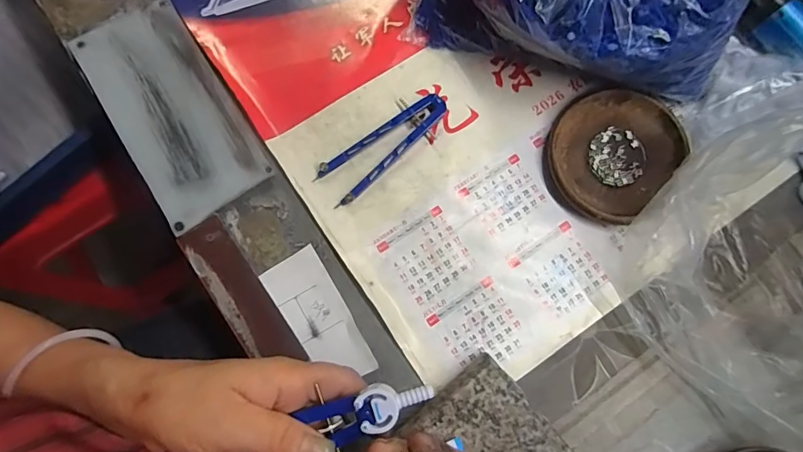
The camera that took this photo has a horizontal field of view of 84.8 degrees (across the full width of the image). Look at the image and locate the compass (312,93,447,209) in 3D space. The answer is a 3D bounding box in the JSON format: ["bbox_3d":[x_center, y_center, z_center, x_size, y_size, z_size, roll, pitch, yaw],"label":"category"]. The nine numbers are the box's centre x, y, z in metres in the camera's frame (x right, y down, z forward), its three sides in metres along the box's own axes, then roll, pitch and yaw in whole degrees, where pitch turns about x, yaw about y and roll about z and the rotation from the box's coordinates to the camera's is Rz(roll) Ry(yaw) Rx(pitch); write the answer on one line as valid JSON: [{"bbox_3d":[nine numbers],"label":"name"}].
[{"bbox_3d":[-0.015,-0.069,0.372,0.126,0.011,0.040,-41,82,-9],"label":"compass"}]

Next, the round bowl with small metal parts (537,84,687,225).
[{"bbox_3d":[0.175,-0.061,0.370,0.114,0.020,0.099,-38,81,-9],"label":"round bowl with small metal parts"}]

